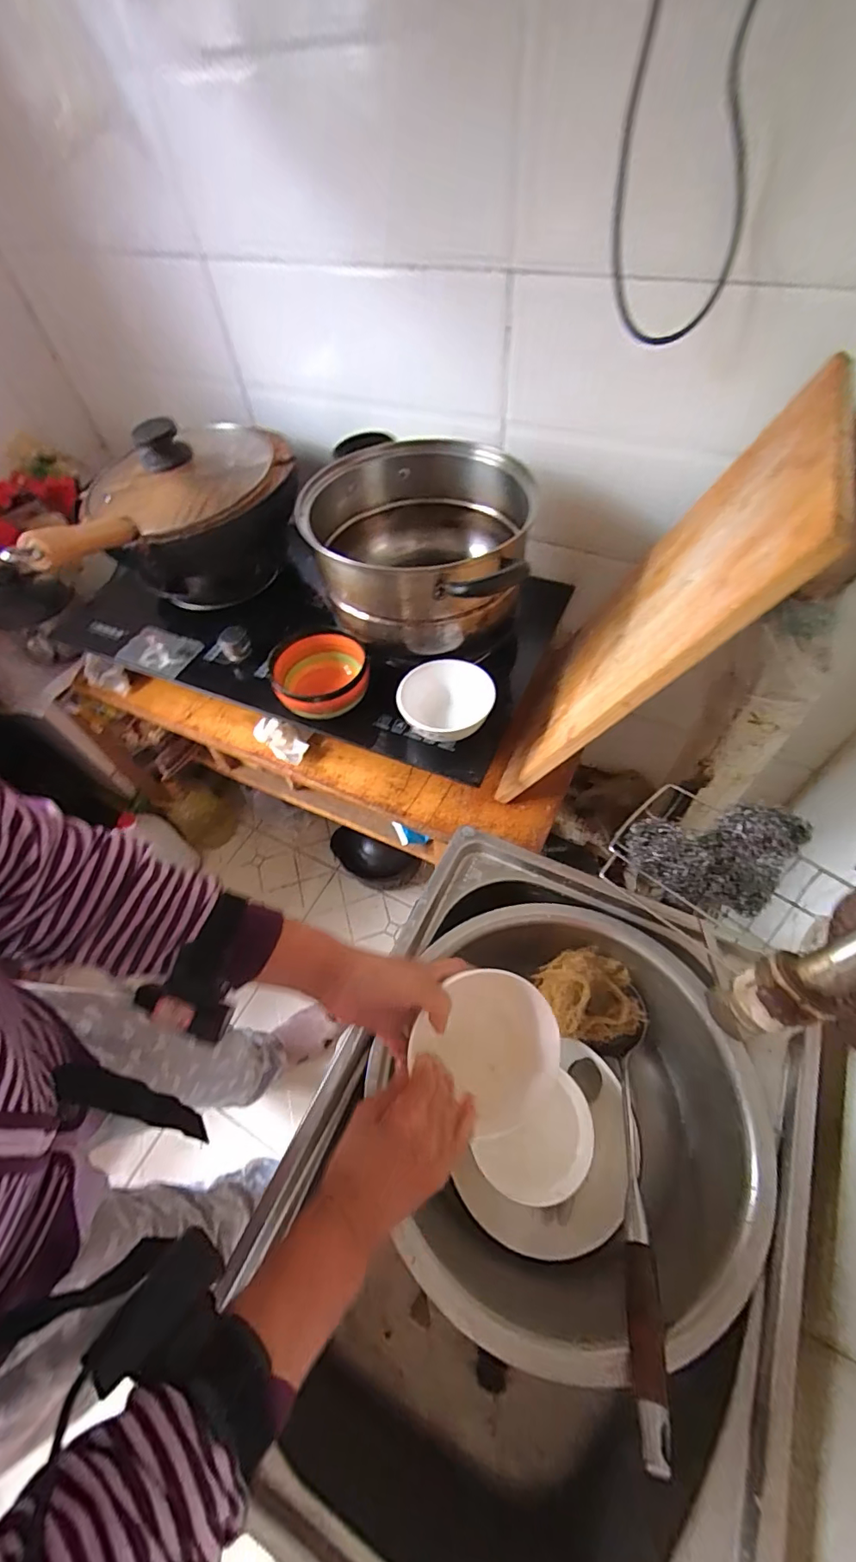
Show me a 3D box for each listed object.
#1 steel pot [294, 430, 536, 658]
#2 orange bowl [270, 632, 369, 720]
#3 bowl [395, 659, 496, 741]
[{"bbox_3d":[-0.016,-0.287,0.633,0.274,0.137,0.250,-2,57,4],"label":"steel pot"},{"bbox_3d":[-0.138,-0.134,0.668,0.118,0.056,0.116,-9,56,-1],"label":"orange bowl"},{"bbox_3d":[0.021,-0.089,0.640,0.119,0.058,0.109,-2,57,4],"label":"bowl"}]

